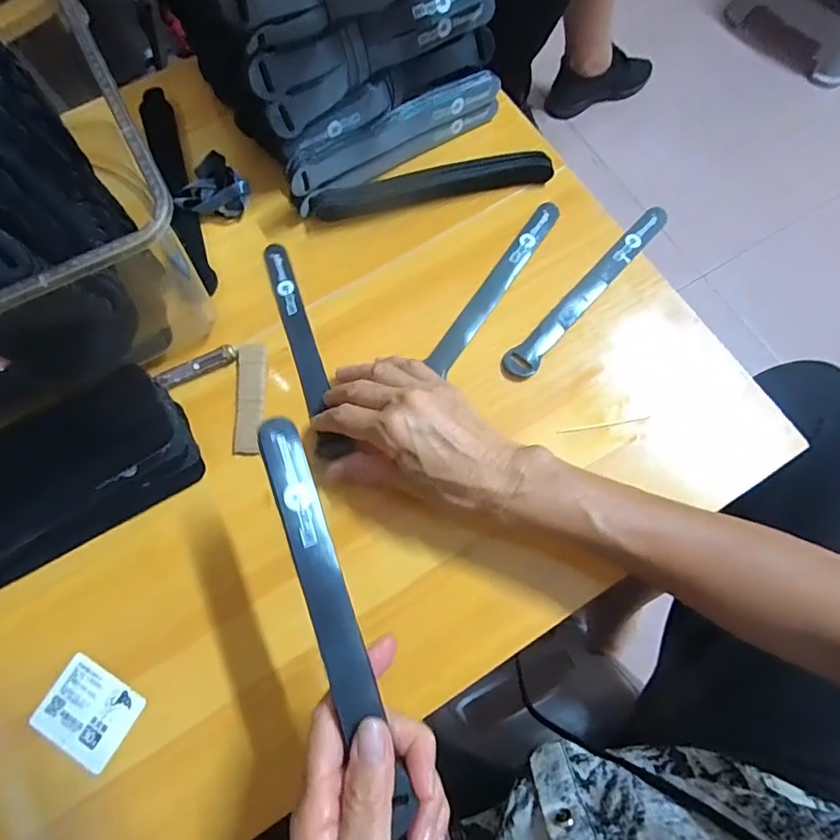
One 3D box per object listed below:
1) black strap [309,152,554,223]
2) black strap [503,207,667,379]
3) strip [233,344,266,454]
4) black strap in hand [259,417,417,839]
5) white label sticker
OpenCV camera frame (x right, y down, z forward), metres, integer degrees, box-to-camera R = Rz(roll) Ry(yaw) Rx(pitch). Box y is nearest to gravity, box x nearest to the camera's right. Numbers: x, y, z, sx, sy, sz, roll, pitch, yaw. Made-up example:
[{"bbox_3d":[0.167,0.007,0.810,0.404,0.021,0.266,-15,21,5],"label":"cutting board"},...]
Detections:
[{"bbox_3d":[0.011,-0.200,0.432,0.198,0.025,0.024,-11,75,-4],"label":"black strap"},{"bbox_3d":[0.138,-0.107,0.411,0.023,0.008,0.197,41,78,10],"label":"black strap"},{"bbox_3d":[-0.130,-0.017,0.389,0.022,0.005,0.086,-3,74,-2],"label":"strip"},{"bbox_3d":[-0.043,0.091,0.246,0.020,0.004,0.193,-14,79,-29],"label":"black strap in hand"},{"bbox_3d":[-0.218,0.191,0.334,0.060,0.004,0.050,28,71,7],"label":"white label sticker"}]

